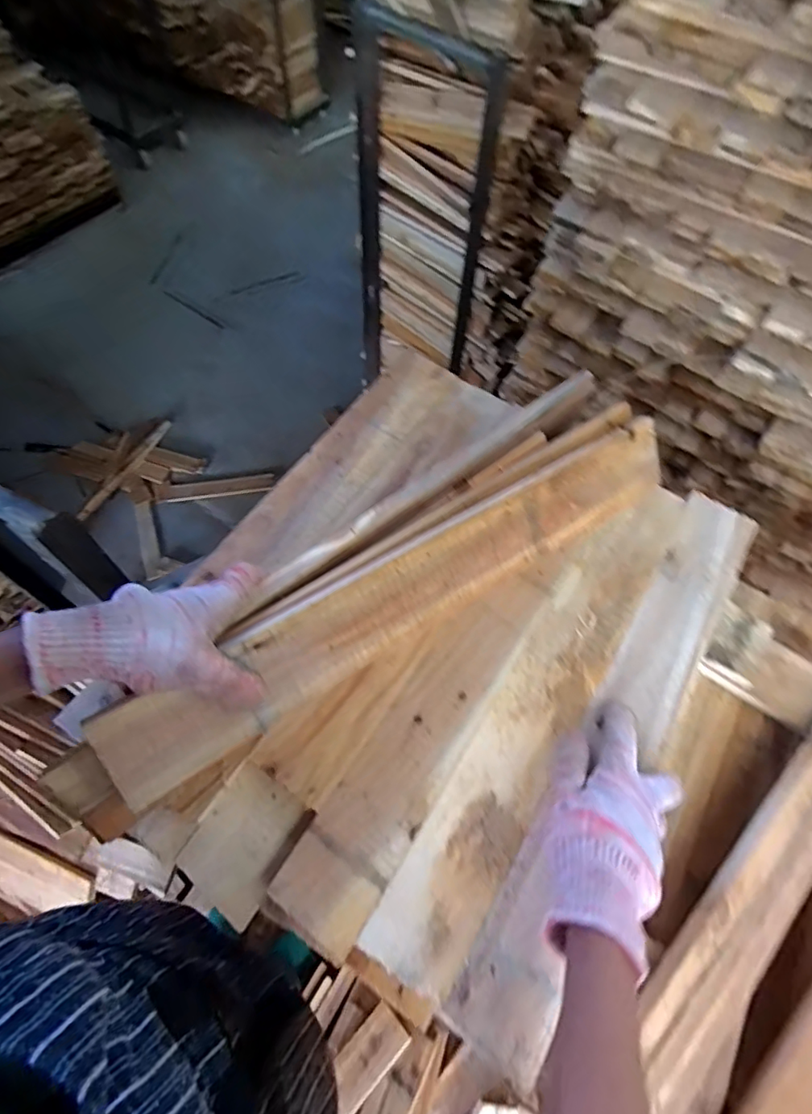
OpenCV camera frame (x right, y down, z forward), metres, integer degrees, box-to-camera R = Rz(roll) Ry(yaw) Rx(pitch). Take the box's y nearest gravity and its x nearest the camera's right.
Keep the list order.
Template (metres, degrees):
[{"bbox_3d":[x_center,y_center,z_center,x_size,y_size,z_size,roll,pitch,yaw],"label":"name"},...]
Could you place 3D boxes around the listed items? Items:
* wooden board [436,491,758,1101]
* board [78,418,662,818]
[{"bbox_3d":[0.196,0.140,0.476,0.070,0.011,0.529,33,65,13],"label":"wooden board"},{"bbox_3d":[0.031,0.016,0.462,0.552,0.091,0.014,-32,25,-21],"label":"board"}]

